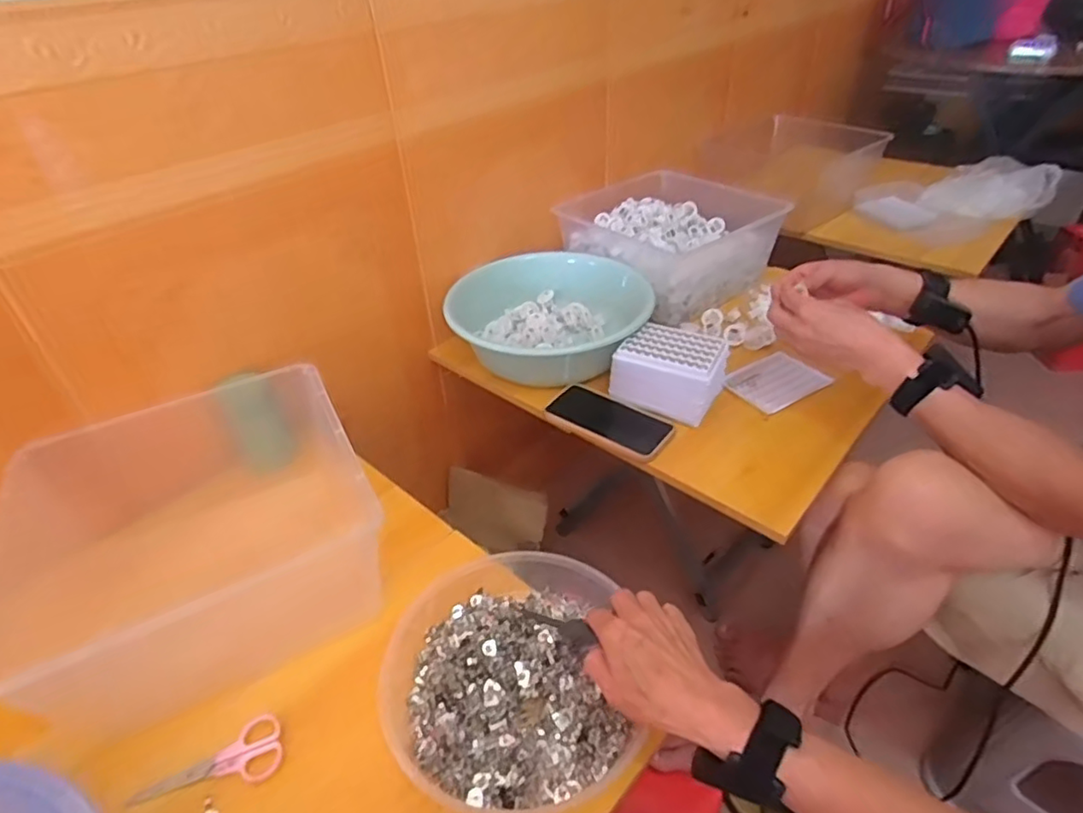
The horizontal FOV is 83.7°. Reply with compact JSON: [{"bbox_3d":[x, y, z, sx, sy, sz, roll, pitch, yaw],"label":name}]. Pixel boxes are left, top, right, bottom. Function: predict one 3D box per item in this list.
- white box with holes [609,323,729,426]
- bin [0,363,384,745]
[{"bbox_3d":[0.171,-0.045,0.810,0.131,0.083,0.097,18,44,24],"label":"white box with holes"},{"bbox_3d":[-0.354,0.117,0.620,0.274,0.155,0.340,-22,43,-22],"label":"bin"}]

